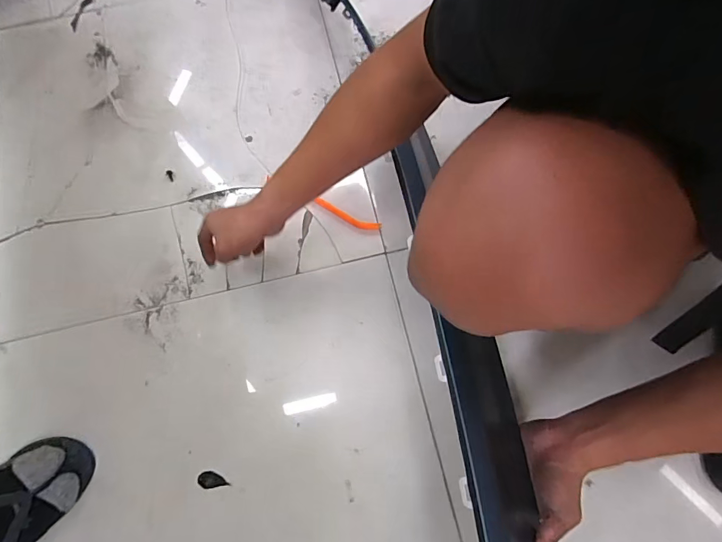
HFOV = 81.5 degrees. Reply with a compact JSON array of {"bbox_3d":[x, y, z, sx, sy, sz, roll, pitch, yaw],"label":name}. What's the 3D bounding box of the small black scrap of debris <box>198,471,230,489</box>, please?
[{"bbox_3d":[-0.199,0.281,0.563,0.040,0.004,0.022,-3,74,1],"label":"small black scrap of debris"}]

